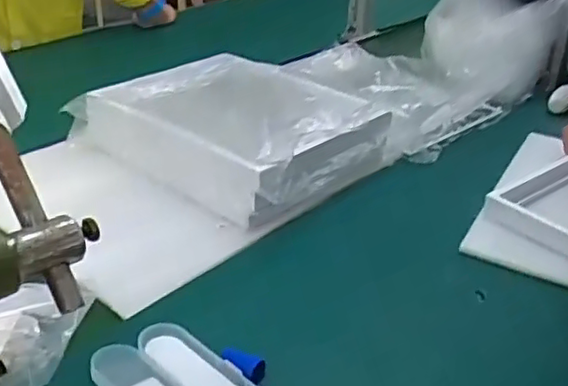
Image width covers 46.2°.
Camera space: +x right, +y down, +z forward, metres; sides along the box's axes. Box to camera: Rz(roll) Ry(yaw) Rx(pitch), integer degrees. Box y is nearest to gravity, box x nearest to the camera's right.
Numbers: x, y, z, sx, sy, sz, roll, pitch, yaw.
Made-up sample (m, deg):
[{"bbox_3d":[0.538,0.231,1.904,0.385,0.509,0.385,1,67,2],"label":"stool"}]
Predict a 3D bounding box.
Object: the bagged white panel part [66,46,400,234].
[{"bbox_3d":[-0.068,-0.092,0.898,0.343,0.084,0.255,23,35,31],"label":"bagged white panel part"}]

